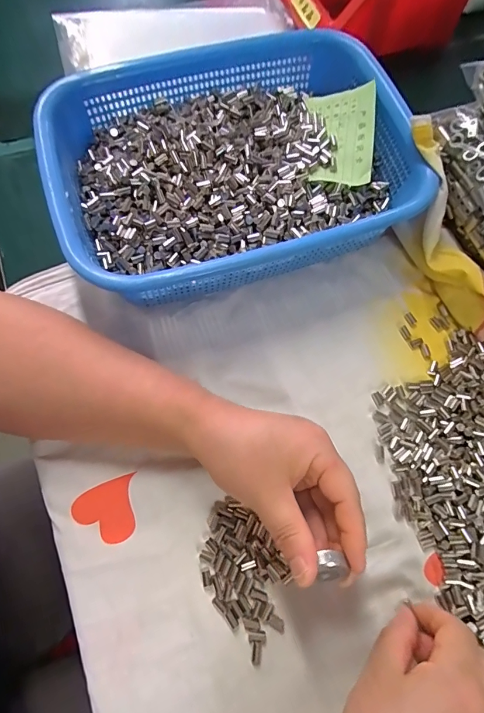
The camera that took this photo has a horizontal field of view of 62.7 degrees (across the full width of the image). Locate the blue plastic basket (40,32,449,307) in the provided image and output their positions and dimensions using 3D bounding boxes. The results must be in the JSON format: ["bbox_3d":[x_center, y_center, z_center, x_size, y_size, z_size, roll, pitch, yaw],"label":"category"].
[{"bbox_3d":[-0.005,-0.153,0.335,0.286,0.075,0.208,-17,72,-6],"label":"blue plastic basket"}]

